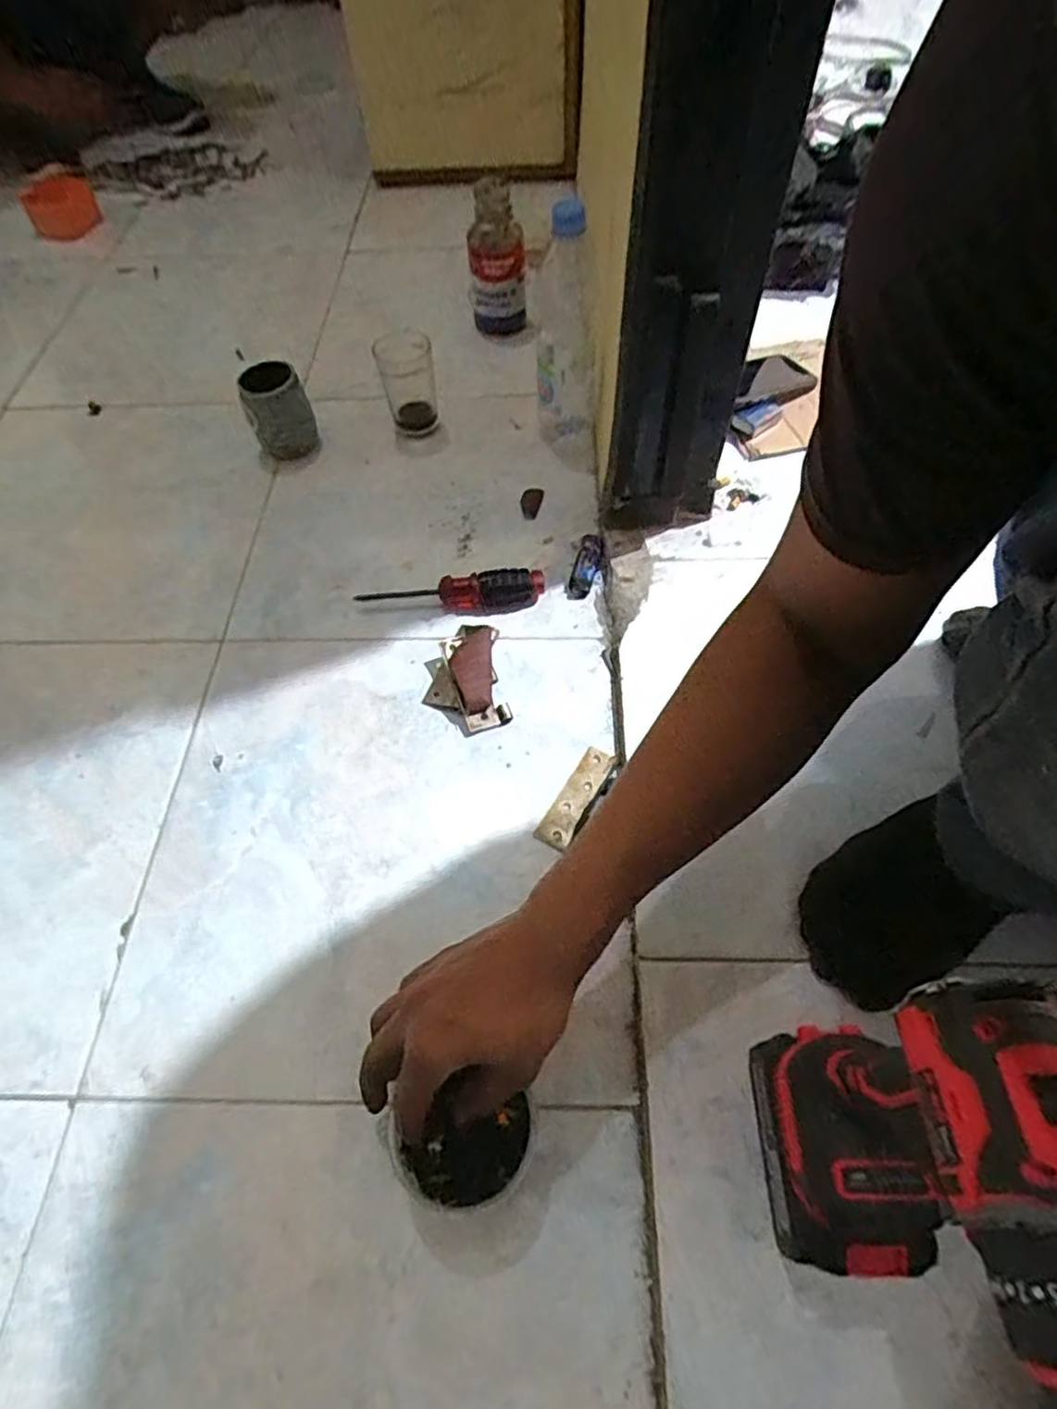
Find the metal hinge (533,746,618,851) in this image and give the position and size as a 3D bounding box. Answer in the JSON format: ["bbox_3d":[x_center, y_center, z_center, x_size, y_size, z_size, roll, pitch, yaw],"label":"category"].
[{"bbox_3d":[0.041,0.078,0.575,0.033,0.005,0.096,27,63,18],"label":"metal hinge"}]

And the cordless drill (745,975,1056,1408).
[{"bbox_3d":[0.172,0.228,0.293,0.059,0.236,0.171,-7,60,-1],"label":"cordless drill"}]

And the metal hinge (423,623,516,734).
[{"bbox_3d":[-0.060,-0.023,0.633,0.072,0.028,0.104,-11,58,-4],"label":"metal hinge"}]

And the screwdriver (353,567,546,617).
[{"bbox_3d":[-0.076,-0.108,0.675,0.182,0.029,0.034,-5,58,0],"label":"screwdriver"}]

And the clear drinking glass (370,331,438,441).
[{"bbox_3d":[-0.143,-0.384,0.814,0.063,0.094,0.077,-13,58,-5],"label":"clear drinking glass"}]

